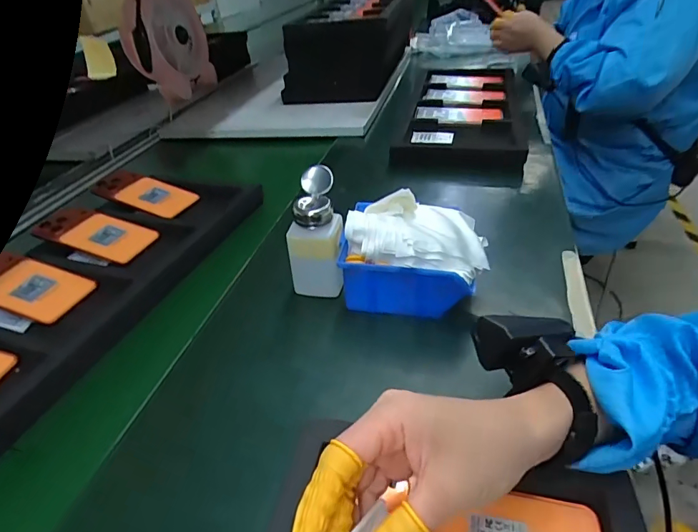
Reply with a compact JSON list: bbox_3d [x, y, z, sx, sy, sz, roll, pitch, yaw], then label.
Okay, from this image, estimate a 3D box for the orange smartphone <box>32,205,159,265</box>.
[{"bbox_3d":[-0.337,-0.045,0.592,0.152,0.011,0.068,16,42,7],"label":"orange smartphone"}]

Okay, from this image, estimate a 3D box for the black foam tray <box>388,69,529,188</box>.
[{"bbox_3d":[0.227,-0.301,0.869,0.231,0.052,0.480,6,38,17],"label":"black foam tray"}]

